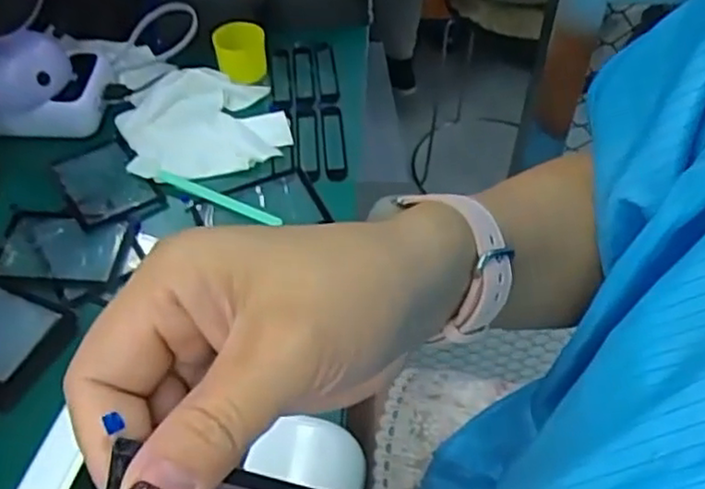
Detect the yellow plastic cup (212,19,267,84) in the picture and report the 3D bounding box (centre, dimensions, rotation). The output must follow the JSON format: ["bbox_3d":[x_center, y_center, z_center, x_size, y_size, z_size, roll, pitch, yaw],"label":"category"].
[{"bbox_3d":[-0.089,-0.155,0.550,0.039,0.035,0.040,1,50,-1],"label":"yellow plastic cup"}]

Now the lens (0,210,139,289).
[{"bbox_3d":[-0.185,0.001,0.441,0.083,0.006,0.055,4,50,2],"label":"lens"}]

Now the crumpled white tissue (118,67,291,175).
[{"bbox_3d":[-0.111,-0.093,0.510,0.115,0.016,0.100,-11,51,-11],"label":"crumpled white tissue"}]

